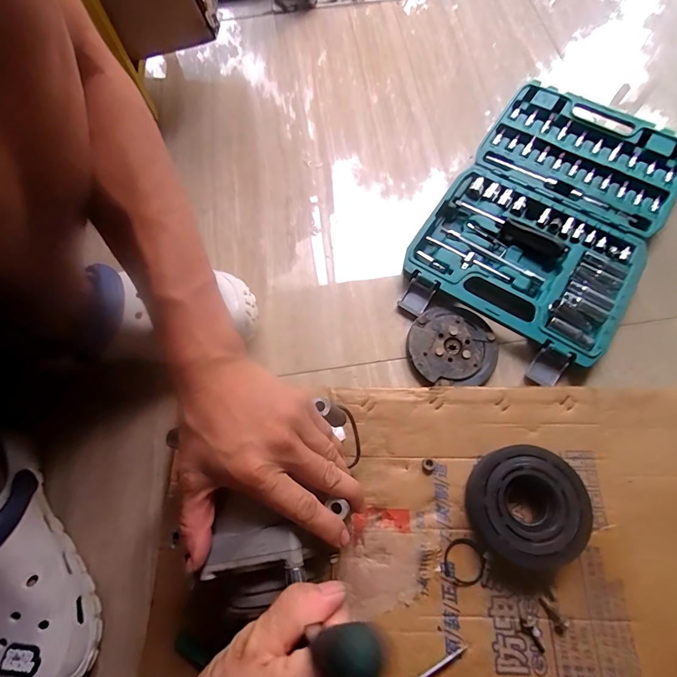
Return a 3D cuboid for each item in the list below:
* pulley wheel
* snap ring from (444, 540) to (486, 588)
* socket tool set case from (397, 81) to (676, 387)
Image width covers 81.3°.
[{"bbox_3d":[0.177,0.156,0.373,0.101,0.036,0.101,-1,66,1],"label":"pulley wheel"},{"bbox_3d":[0.118,0.210,0.369,0.036,0.005,0.039,-1,66,1],"label":"snap ring"},{"bbox_3d":[0.273,-0.162,0.513,0.244,0.033,0.415,32,71,15],"label":"socket tool set case"}]

